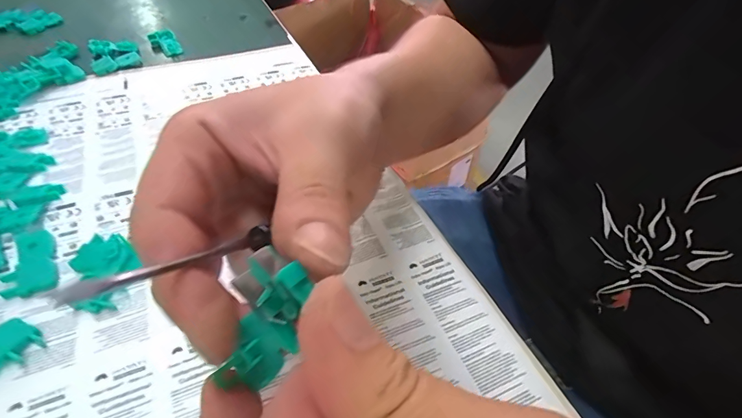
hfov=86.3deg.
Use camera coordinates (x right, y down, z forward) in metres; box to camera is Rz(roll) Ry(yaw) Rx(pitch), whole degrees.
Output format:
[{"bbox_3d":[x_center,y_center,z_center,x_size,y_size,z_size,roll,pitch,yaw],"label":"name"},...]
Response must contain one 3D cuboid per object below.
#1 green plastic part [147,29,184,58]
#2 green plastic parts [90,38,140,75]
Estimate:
[{"bbox_3d":[-0.218,-0.175,0.420,0.025,0.015,0.032,-29,55,-24],"label":"green plastic part"},{"bbox_3d":[-0.258,-0.155,0.399,0.042,0.011,0.052,-19,51,-17],"label":"green plastic parts"}]

